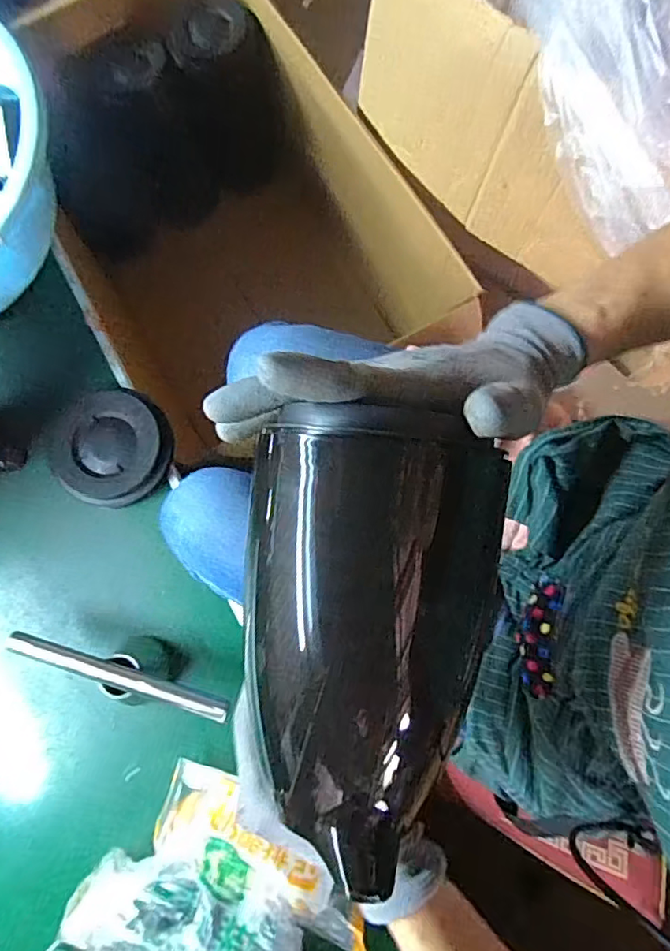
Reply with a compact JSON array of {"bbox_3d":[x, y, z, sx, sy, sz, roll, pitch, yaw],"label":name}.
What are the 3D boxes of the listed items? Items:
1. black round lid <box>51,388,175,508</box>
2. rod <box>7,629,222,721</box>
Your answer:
[{"bbox_3d":[-0.224,-0.026,0.573,0.111,0.033,0.112,0,79,1],"label":"black round lid"},{"bbox_3d":[-0.189,0.173,0.489,0.200,0.012,0.017,16,80,4],"label":"rod"}]

